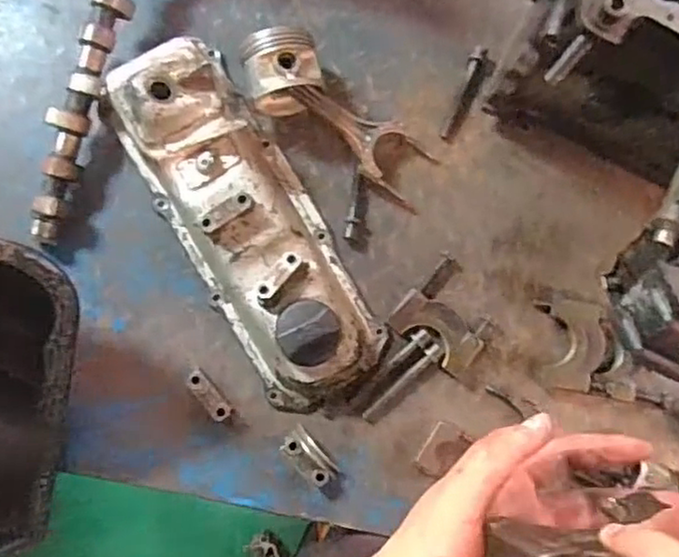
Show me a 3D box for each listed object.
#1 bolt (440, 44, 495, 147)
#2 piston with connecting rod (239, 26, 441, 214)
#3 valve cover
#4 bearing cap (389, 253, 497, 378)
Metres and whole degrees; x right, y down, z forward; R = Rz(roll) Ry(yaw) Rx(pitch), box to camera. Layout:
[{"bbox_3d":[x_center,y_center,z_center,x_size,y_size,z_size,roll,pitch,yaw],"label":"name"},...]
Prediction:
[{"bbox_3d":[0.141,-0.205,0.725,0.029,0.023,0.113,25,85,1],"label":"bolt"},{"bbox_3d":[-0.005,-0.173,0.707,0.244,0.079,0.091,39,84,-10],"label":"piston with connecting rod"},{"bbox_3d":[-0.100,-0.064,0.665,0.144,0.071,0.404,-30,86,-4],"label":"valve cover"},{"bbox_3d":[0.119,0.039,0.693,0.095,0.023,0.095,40,85,2],"label":"bearing cap"}]

